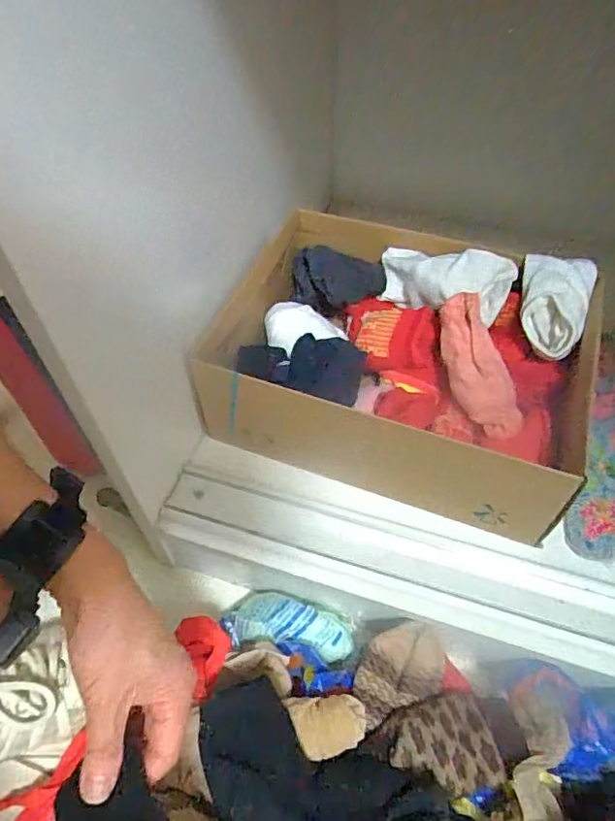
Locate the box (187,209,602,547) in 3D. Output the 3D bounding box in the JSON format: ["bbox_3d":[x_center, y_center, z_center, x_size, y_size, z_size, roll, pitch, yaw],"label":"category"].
[{"bbox_3d":[0.098,-0.056,0.541,0.336,0.119,0.261,16,55,14],"label":"box"}]

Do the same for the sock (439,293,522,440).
[{"bbox_3d":[0.156,-0.040,0.506,0.048,0.027,0.134,-18,86,-12],"label":"sock"}]

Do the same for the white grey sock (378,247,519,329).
[{"bbox_3d":[0.132,-0.132,0.561,0.150,0.054,0.062,15,52,35],"label":"white grey sock"}]

